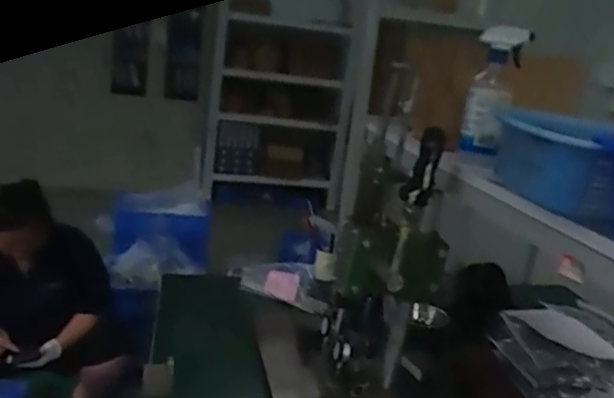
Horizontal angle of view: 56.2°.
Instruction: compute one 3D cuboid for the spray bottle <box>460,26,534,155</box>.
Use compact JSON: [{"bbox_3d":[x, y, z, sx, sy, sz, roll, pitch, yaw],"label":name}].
[{"bbox_3d":[0.294,-0.176,0.934,0.078,0.208,0.059,11,4,-19],"label":"spray bottle"}]

